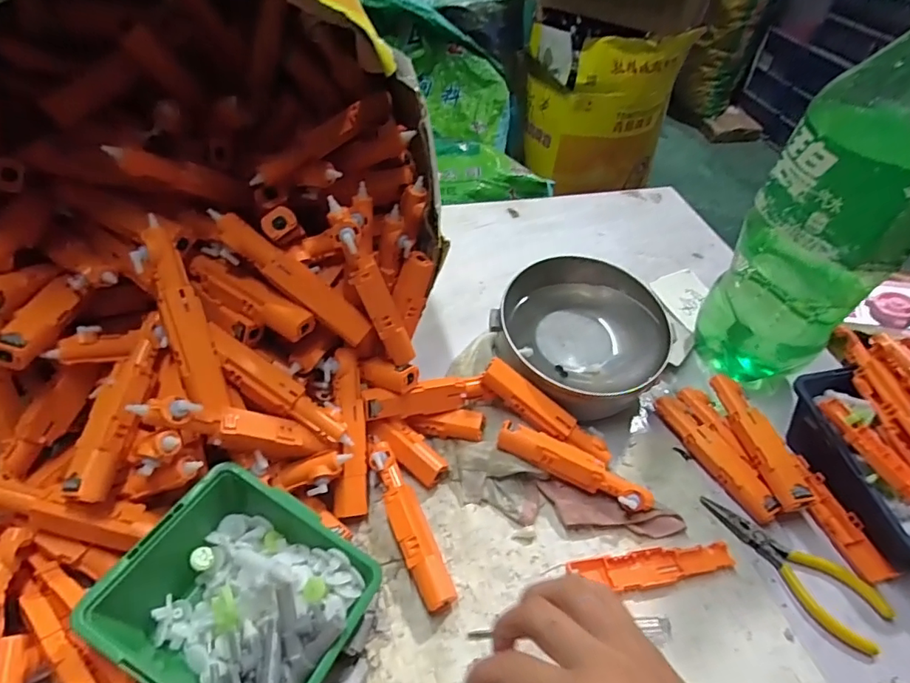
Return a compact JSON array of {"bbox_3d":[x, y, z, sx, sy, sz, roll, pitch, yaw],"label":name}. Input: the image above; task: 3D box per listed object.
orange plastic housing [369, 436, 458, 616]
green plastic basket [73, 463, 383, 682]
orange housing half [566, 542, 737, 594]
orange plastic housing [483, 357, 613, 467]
[{"bbox_3d":[-0.035,0.122,0.361,0.024,0.030,0.125,-18,49,-19],"label":"orange plastic housing"},{"bbox_3d":[-0.121,0.152,0.301,0.125,0.067,0.113,24,48,18],"label":"green plastic basket"},{"bbox_3d":[0.140,0.158,0.363,0.118,0.006,0.024,-7,46,-8],"label":"orange housing half"},{"bbox_3d":[0.074,0.058,0.414,0.118,0.020,0.022,36,51,0],"label":"orange plastic housing"}]

